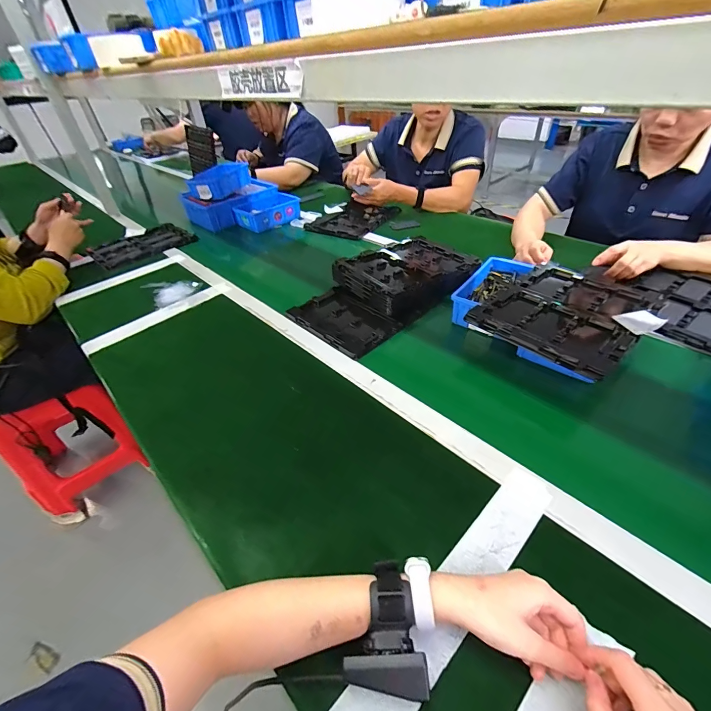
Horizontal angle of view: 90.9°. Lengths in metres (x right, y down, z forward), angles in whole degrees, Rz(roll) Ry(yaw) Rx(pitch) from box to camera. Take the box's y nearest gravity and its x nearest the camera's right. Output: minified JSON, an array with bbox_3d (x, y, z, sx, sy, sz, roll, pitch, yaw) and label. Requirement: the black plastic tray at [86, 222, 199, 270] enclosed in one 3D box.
[{"bbox_3d":[-0.669,-0.350,1.105,0.194,0.030,0.276,26,49,30],"label":"black plastic tray"}]

